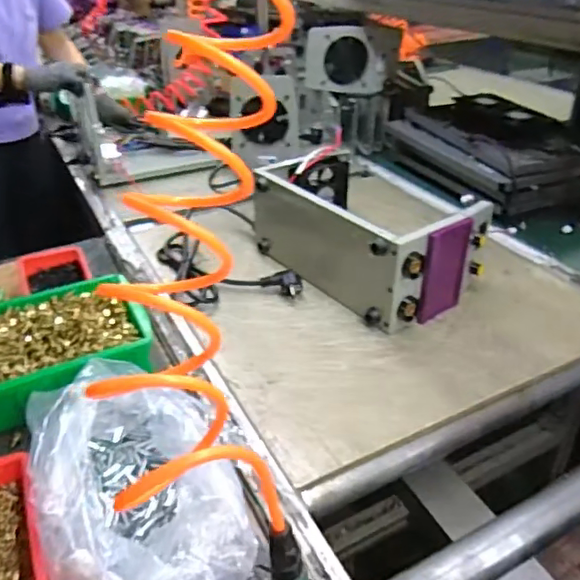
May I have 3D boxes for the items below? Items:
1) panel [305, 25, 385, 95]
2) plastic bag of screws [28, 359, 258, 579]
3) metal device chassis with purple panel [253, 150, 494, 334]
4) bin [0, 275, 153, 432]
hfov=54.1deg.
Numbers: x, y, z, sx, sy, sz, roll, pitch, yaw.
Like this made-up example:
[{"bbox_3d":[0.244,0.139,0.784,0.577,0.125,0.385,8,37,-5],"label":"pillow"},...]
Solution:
[{"bbox_3d":[0.135,-0.560,1.388,0.191,0.151,0.034,-6,34,-7],"label":"panel"},{"bbox_3d":[-0.152,0.198,0.556,0.166,0.102,0.277,-16,36,-21],"label":"plastic bag of screws"},{"bbox_3d":[0.126,-0.103,0.957,0.223,0.161,0.370,-24,39,-30],"label":"metal device chassis with purple panel"},{"bbox_3d":[-0.322,0.082,0.761,0.251,0.069,0.206,-15,36,-20],"label":"bin"}]

